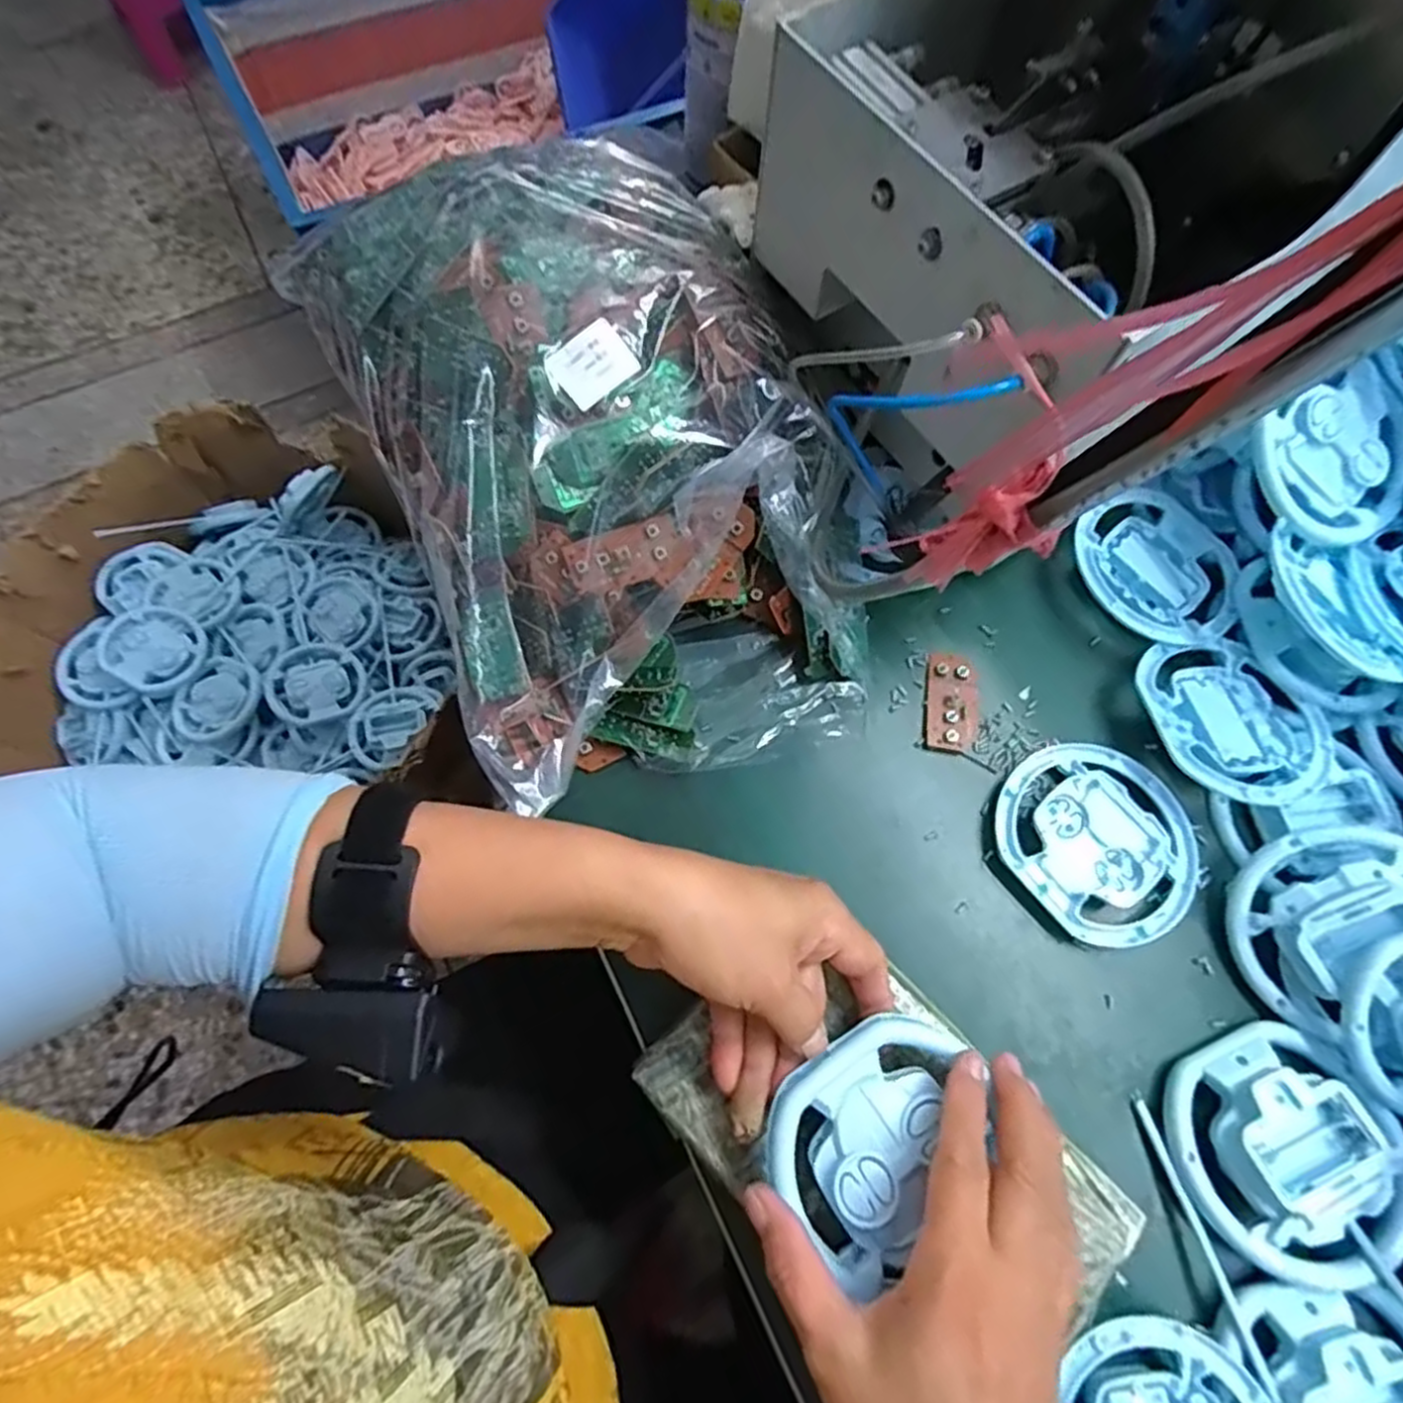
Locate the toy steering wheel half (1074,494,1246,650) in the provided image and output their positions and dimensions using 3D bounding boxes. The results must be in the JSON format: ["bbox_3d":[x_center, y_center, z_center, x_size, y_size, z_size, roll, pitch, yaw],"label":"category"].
[{"bbox_3d":[0.276,-0.079,0.449,0.095,0.027,0.102,0,70,-1],"label":"toy steering wheel half"}]

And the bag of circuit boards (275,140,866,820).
[{"bbox_3d":[-0.059,-0.132,0.405,0.224,0.121,0.344,-23,72,-9],"label":"bag of circuit boards"}]

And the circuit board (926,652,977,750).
[{"bbox_3d":[0.145,0.000,0.422,0.029,0.007,0.058,9,70,2],"label":"circuit board"}]

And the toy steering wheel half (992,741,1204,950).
[{"bbox_3d":[0.216,0.074,0.397,0.101,0.011,0.105,-36,74,-13],"label":"toy steering wheel half"}]

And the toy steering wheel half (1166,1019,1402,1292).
[{"bbox_3d":[0.272,0.208,0.336,0.100,0.032,0.096,0,70,-1],"label":"toy steering wheel half"}]

